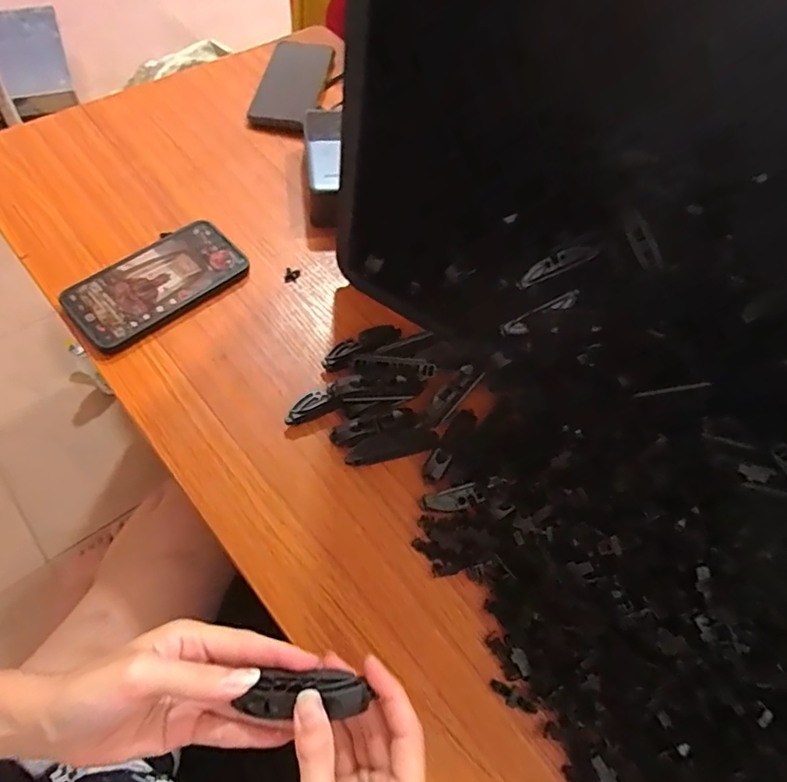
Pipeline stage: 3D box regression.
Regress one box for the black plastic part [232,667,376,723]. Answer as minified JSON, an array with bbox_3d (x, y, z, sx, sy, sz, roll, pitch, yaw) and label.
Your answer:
[{"bbox_3d":[-0.046,0.160,0.284,0.064,0.011,0.022,-4,64,-2],"label":"black plastic part"}]

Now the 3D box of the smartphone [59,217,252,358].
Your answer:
[{"bbox_3d":[-0.222,-0.103,0.512,0.159,0.010,0.079,-39,76,-24],"label":"smartphone"}]

